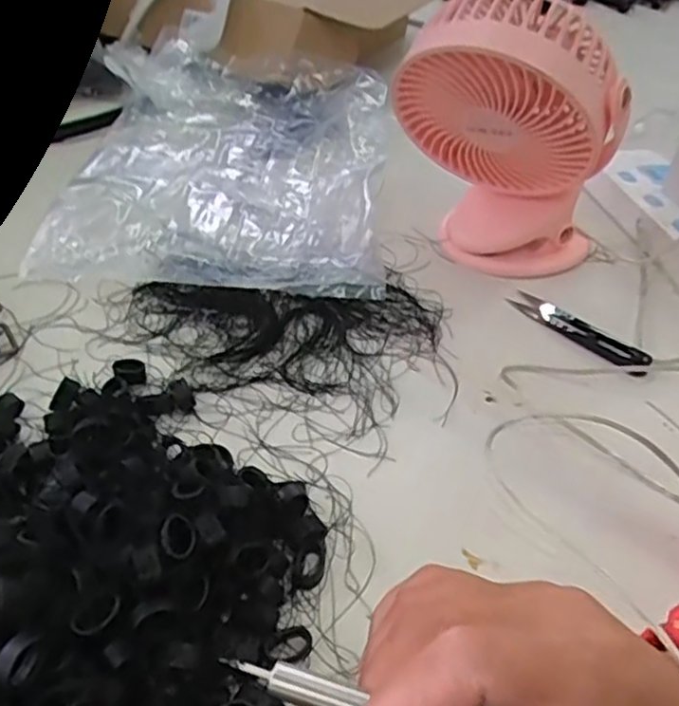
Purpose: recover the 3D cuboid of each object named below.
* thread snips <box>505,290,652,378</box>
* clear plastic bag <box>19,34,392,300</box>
[{"bbox_3d":[0.160,-0.017,0.465,0.027,0.007,0.102,-32,55,-32],"label":"thread snips"},{"bbox_3d":[-0.093,-0.160,0.569,0.258,0.038,0.323,5,44,0],"label":"clear plastic bag"}]

